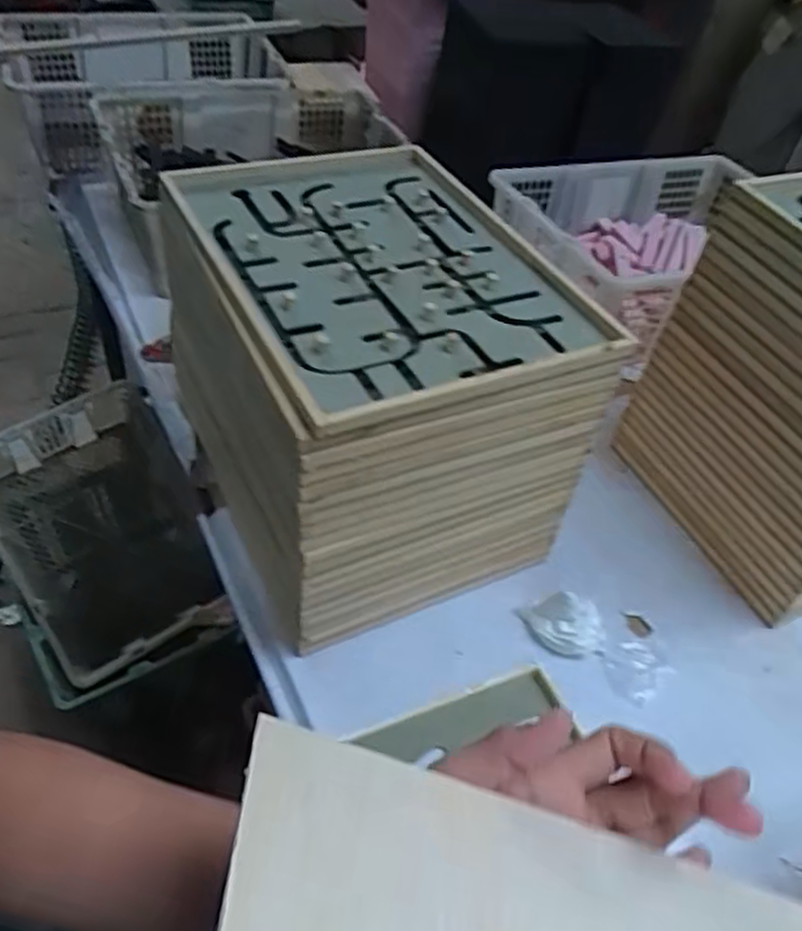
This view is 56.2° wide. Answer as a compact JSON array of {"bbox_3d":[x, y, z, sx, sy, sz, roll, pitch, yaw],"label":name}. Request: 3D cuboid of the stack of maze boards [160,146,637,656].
[{"bbox_3d":[-0.038,-0.096,0.796,0.313,0.284,0.396,-17,50,-22],"label":"stack of maze boards"}]

